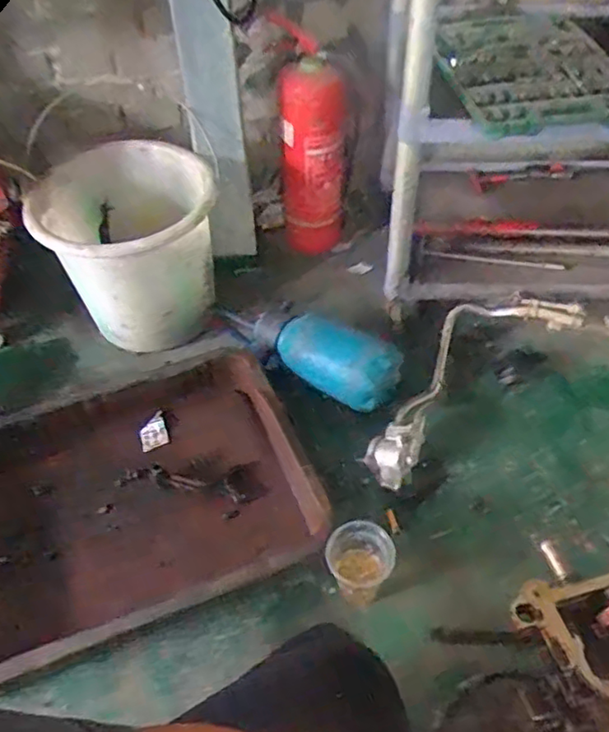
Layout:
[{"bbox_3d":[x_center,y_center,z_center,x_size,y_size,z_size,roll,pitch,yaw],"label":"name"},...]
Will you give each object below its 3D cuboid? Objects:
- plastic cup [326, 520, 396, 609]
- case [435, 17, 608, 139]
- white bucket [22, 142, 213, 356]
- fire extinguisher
[{"bbox_3d":[0.077,0.285,0.895,0.081,0.128,0.076,-1,48,1],"label":"plastic cup"},{"bbox_3d":[0.373,-0.501,1.045,0.303,0.057,0.365,-5,48,-2],"label":"case"},{"bbox_3d":[-0.311,-0.226,1.152,0.306,0.261,0.292,-15,49,-11],"label":"white bucket"},{"bbox_3d":[0.018,-0.477,1.344,0.136,0.469,0.143,2,48,4],"label":"fire extinguisher"}]

